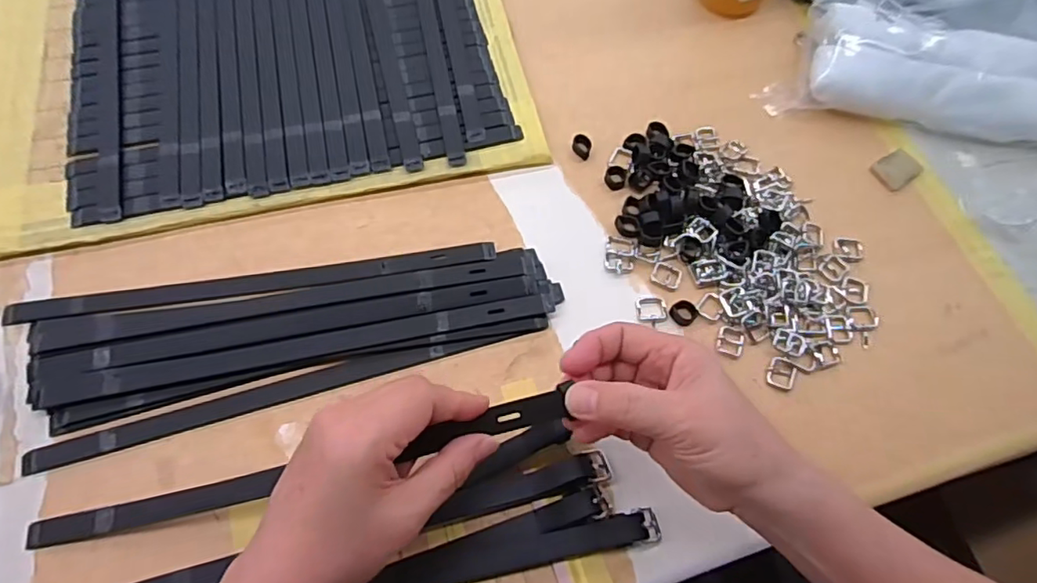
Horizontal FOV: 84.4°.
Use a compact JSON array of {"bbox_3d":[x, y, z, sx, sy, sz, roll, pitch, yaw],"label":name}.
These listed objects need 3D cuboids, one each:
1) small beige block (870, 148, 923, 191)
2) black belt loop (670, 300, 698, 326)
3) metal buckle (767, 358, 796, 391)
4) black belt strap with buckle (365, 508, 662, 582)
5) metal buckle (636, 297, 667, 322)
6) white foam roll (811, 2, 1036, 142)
[{"bbox_3d":[0.319,-0.103,0.481,0.038,0.004,0.028,-33,73,-15],"label":"small beige block"},{"bbox_3d":[0.123,0.015,0.423,0.020,0.005,0.019,1,68,-3],"label":"black belt loop"},{"bbox_3d":[0.187,0.058,0.407,0.019,0.004,0.022,22,68,6],"label":"metal buckle"},{"bbox_3d":[-0.077,0.180,0.344,0.334,0.012,0.024,-12,69,-8],"label":"black belt strap with buckle"},{"bbox_3d":[0.099,0.013,0.425,0.023,0.004,0.020,-3,68,-4],"label":"metal buckle"},{"bbox_3d":[0.363,-0.191,0.491,0.204,0.034,0.079,13,68,2],"label":"white foam roll"}]

